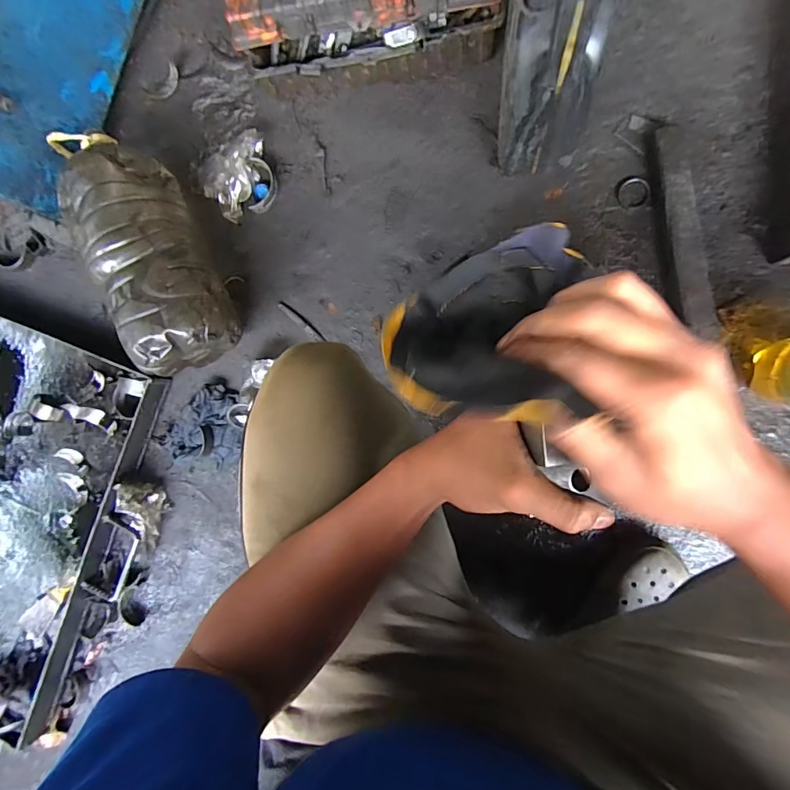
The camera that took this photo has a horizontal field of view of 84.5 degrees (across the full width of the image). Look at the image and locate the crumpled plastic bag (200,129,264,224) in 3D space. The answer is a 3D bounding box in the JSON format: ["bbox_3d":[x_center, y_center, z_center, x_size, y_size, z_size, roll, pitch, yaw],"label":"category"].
[{"bbox_3d":[-0.286,-0.377,0.739,0.106,0.035,0.149,17,91,10],"label":"crumpled plastic bag"}]

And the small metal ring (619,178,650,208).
[{"bbox_3d":[0.354,-0.299,0.644,0.041,0.008,0.040,0,88,10],"label":"small metal ring"}]

